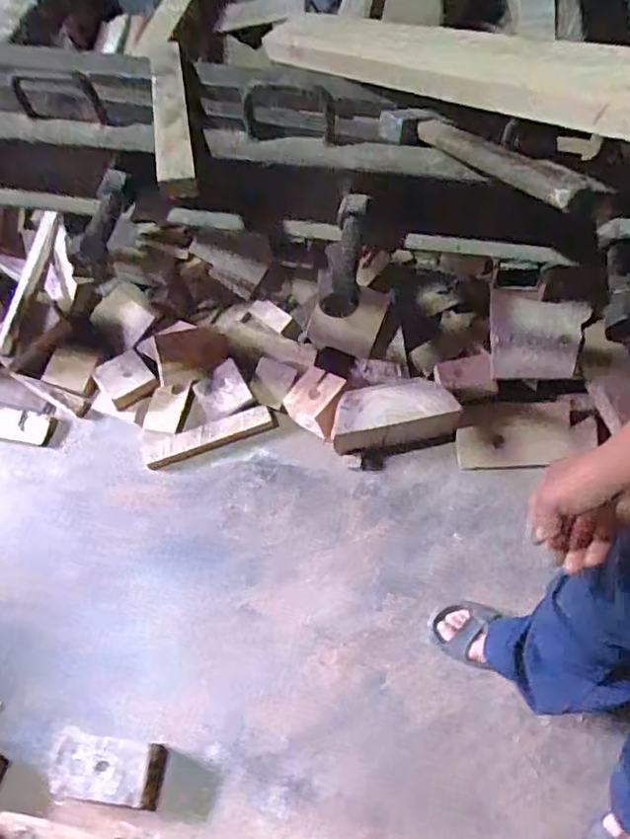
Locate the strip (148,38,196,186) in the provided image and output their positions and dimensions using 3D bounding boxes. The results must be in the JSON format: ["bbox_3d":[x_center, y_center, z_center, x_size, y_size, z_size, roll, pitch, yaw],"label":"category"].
[{"bbox_3d":[-0.185,-0.402,0.762,0.043,0.020,0.388,-12,51,-3],"label":"strip"}]

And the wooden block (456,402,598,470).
[{"bbox_3d":[0.471,0.037,1.346,0.292,0.031,0.145,-1,96,9],"label":"wooden block"}]

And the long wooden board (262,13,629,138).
[{"bbox_3d":[0.141,-0.430,0.717,0.086,0.057,0.690,-37,48,-14],"label":"long wooden board"}]

